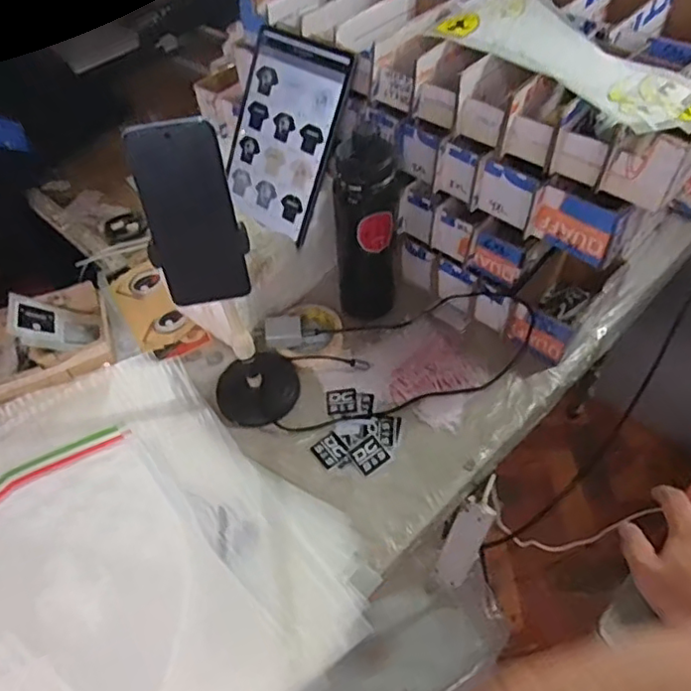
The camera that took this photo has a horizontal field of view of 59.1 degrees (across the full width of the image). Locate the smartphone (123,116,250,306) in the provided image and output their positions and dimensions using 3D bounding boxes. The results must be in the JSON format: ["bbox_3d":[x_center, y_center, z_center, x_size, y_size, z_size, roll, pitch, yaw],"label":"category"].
[{"bbox_3d":[-0.137,-0.113,0.541,0.076,0.164,0.007,-11,31,-4],"label":"smartphone"}]

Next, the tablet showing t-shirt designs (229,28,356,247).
[{"bbox_3d":[-0.086,-0.281,0.817,0.158,0.237,0.010,32,27,27],"label":"tablet showing t-shirt designs"}]

